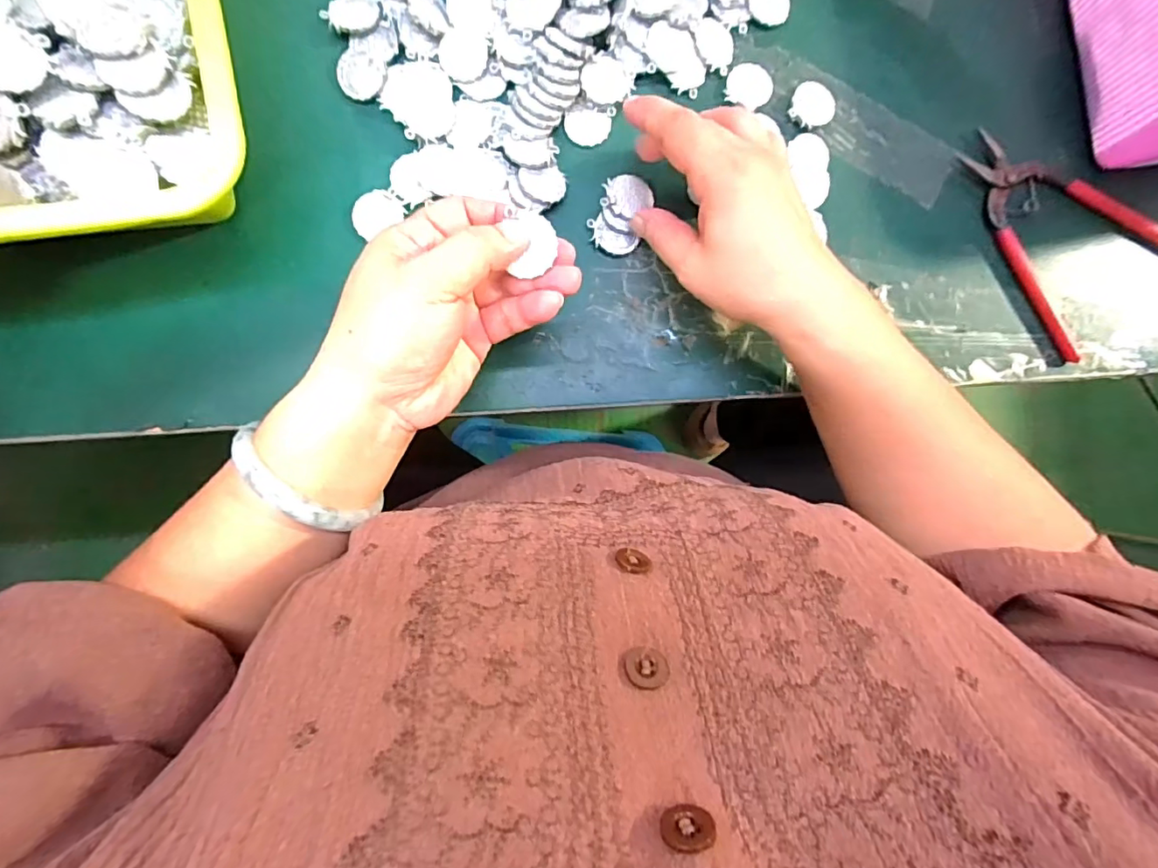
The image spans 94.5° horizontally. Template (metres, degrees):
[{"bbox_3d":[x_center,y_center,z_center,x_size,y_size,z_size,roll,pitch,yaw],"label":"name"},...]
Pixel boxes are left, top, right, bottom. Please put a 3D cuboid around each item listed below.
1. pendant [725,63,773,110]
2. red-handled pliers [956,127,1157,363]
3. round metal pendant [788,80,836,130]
[{"bbox_3d":[0.104,-0.214,0.326,0.029,0.004,0.025,1,89,-5],"label":"pendant"},{"bbox_3d":[0.306,-0.134,0.339,0.108,0.011,0.145,-43,93,-5],"label":"red-handled pliers"},{"bbox_3d":[0.143,-0.202,0.329,0.030,0.005,0.027,-42,93,-5],"label":"round metal pendant"}]

